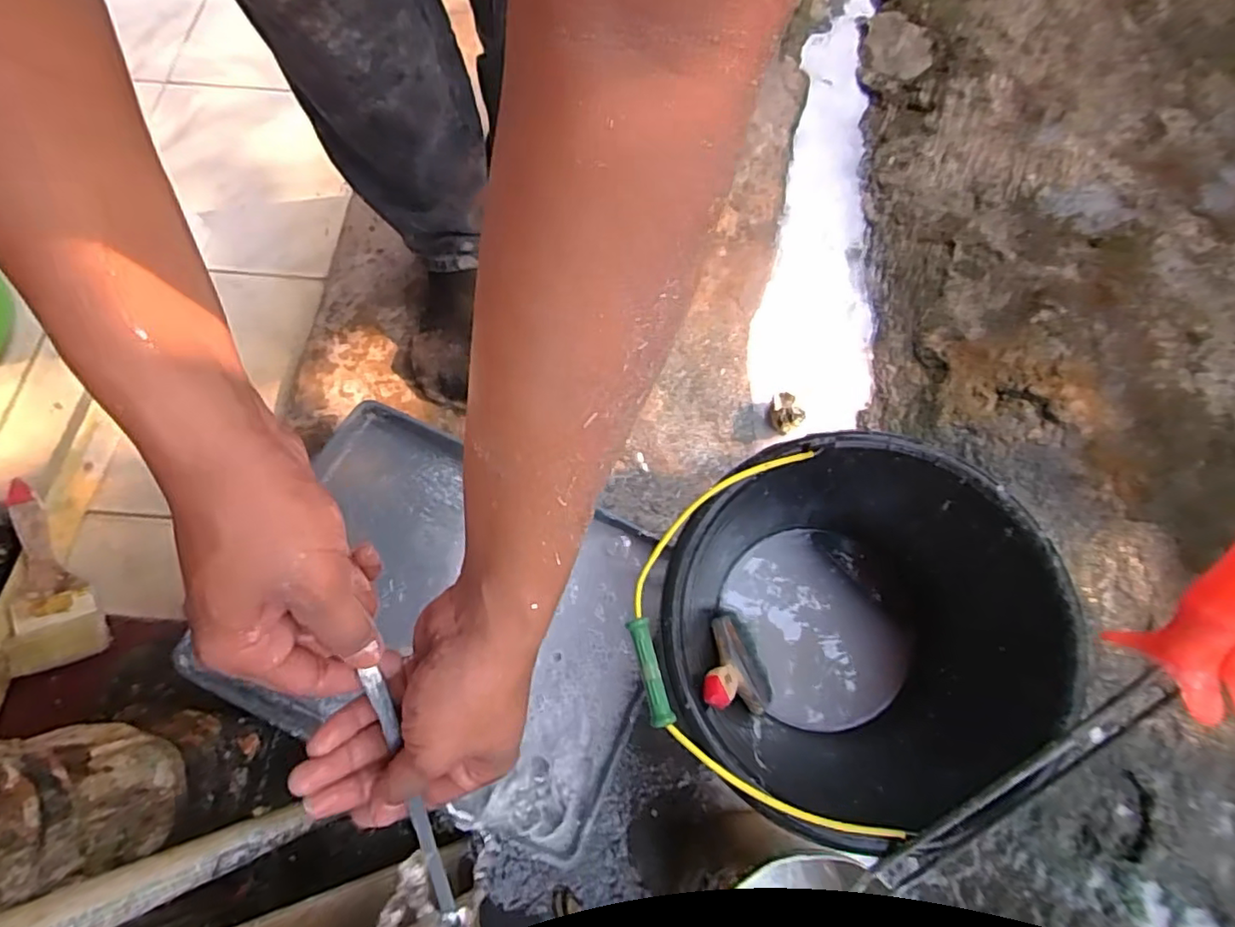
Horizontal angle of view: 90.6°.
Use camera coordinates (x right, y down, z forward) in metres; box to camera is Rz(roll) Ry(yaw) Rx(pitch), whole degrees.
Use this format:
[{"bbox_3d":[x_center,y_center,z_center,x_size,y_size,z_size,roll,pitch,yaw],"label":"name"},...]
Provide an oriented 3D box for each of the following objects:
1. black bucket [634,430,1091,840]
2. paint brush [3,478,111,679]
[{"bbox_3d":[0.167,0.147,0.525,0.281,0.232,0.269,0,69,-1],"label":"black bucket"},{"bbox_3d":[-0.532,0.102,0.563,0.067,0.011,0.169,-15,85,-44],"label":"paint brush"}]

